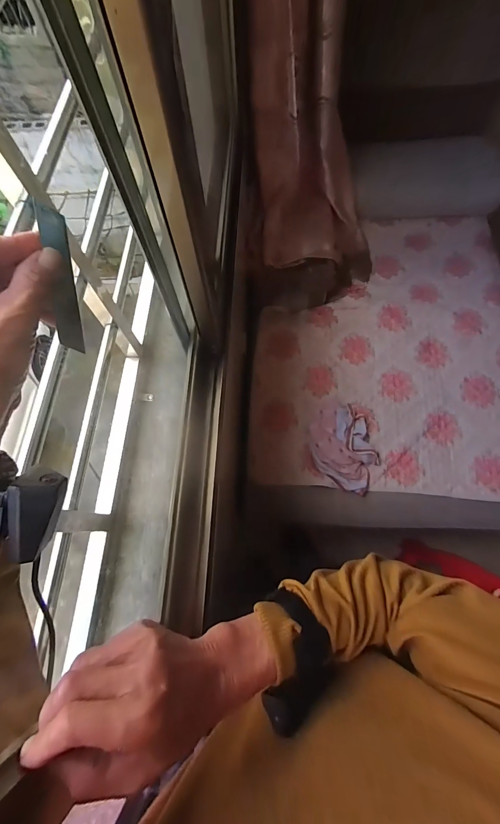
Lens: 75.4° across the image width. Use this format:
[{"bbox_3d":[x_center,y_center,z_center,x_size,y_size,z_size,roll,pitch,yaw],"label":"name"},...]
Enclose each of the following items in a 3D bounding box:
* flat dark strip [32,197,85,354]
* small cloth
[{"bbox_3d":[-0.135,-0.093,0.232,0.006,0.019,0.096,11,111,31],"label":"flat dark strip"},{"bbox_3d":[0.308,0.113,1.062,0.211,0.060,0.301,-5,71,0],"label":"small cloth"}]

